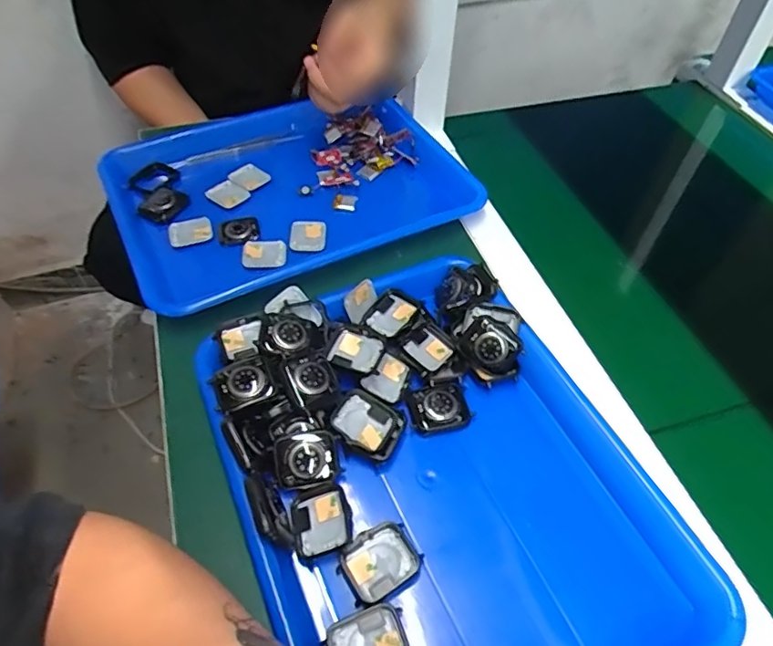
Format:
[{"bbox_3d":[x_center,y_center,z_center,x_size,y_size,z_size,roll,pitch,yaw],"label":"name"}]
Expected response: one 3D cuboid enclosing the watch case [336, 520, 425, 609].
[{"bbox_3d":[-0.004,0.150,0.341,0.046,0.017,0.038,-30,58,-22],"label":"watch case"}]

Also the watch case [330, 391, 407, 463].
[{"bbox_3d":[-0.013,0.072,0.388,0.049,0.010,0.039,29,54,2],"label":"watch case"}]

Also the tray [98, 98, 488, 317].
[{"bbox_3d":[-0.104,-0.147,0.583,0.349,0.041,0.269,-23,55,-18],"label":"tray"}]

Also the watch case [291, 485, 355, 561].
[{"bbox_3d":[-0.041,0.127,0.351,0.038,0.017,0.042,-10,52,-8],"label":"watch case"}]

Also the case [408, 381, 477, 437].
[{"bbox_3d":[0.040,0.065,0.412,0.045,0.015,0.034,-11,52,-9],"label":"case"}]

